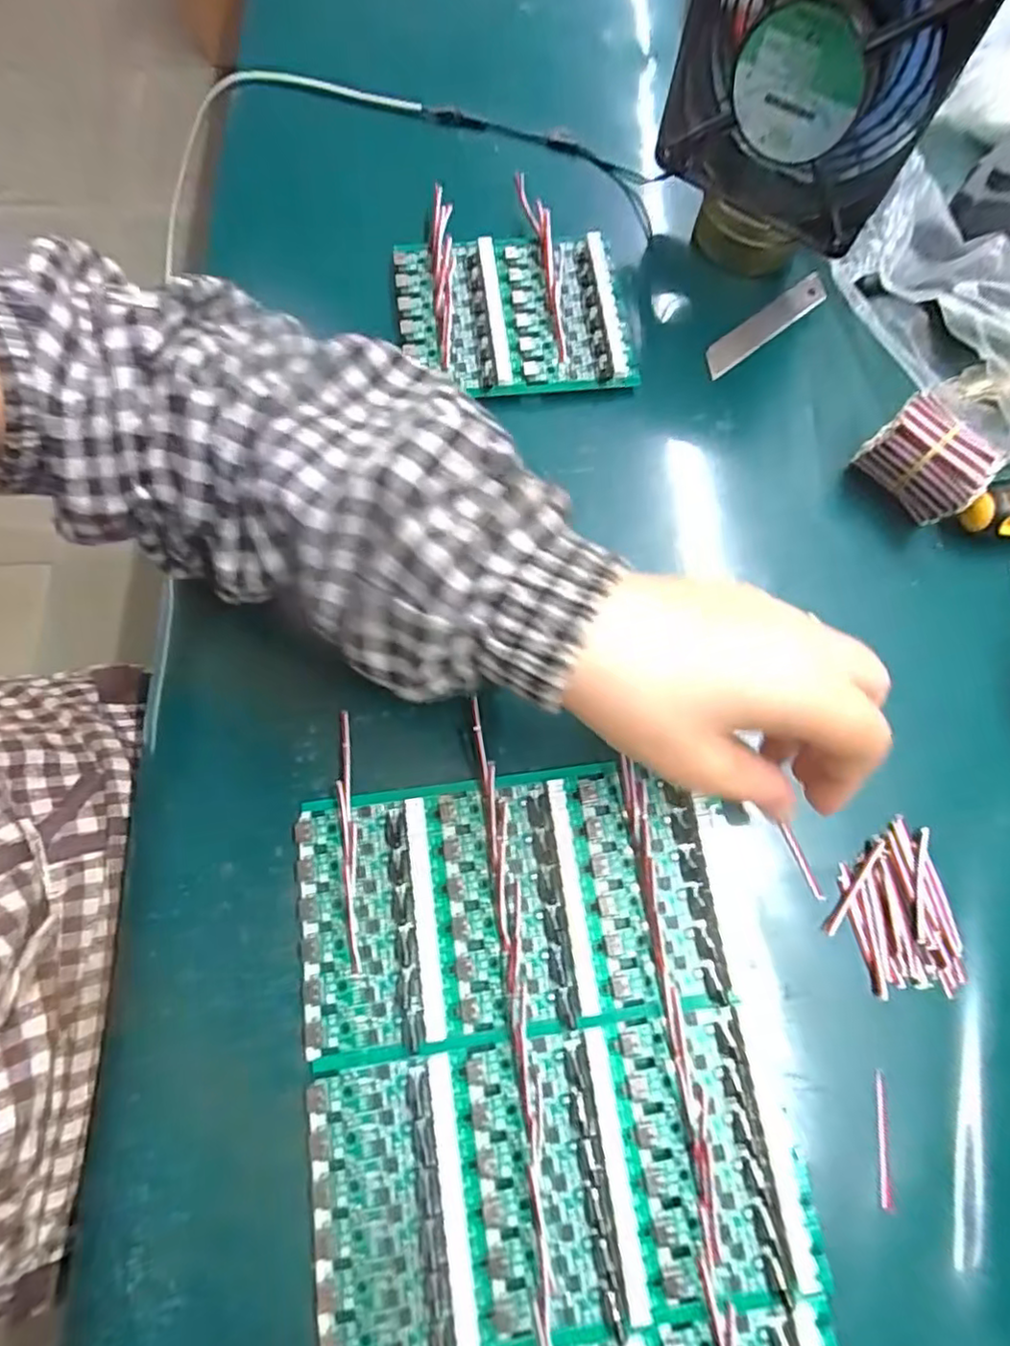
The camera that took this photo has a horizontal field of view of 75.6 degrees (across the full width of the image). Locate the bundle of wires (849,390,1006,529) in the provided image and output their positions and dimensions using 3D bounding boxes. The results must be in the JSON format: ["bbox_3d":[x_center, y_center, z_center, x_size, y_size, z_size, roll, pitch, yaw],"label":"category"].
[{"bbox_3d":[0.207,-0.103,0.319,0.024,0.038,0.053,-37,77,-10],"label":"bundle of wires"}]

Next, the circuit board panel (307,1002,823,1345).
[{"bbox_3d":[0.019,0.196,0.250,0.184,0.005,0.098,-8,74,-3],"label":"circuit board panel"}]

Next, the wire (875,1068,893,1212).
[{"bbox_3d":[0.152,0.186,0.261,0.005,0.004,0.047,8,74,2],"label":"wire"}]

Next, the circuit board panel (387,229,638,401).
[{"bbox_3d":[0.004,-0.198,0.360,0.120,0.012,0.100,-8,74,-3],"label":"circuit board panel"}]

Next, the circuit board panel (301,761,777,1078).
[{"bbox_3d":[0.008,0.097,0.279,0.188,0.005,0.103,-8,74,-3],"label":"circuit board panel"}]

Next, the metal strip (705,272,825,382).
[{"bbox_3d":[0.151,-0.202,0.378,0.094,0.006,0.019,-39,80,-13],"label":"metal strip"}]

